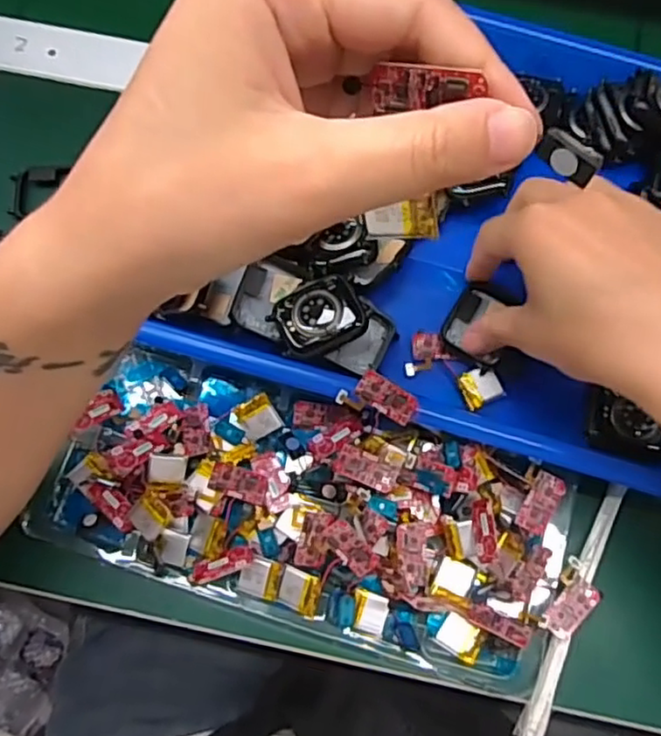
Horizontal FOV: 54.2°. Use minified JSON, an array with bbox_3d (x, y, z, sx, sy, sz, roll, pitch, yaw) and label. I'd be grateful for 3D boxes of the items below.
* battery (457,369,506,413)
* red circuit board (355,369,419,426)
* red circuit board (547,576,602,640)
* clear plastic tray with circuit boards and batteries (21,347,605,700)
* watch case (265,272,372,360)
[{"bbox_3d":[0.077,0.009,0.330,0.021,0.004,0.019,-26,74,-9],"label":"battery"},{"bbox_3d":[0.026,0.014,0.301,0.029,0.004,0.014,33,96,13],"label":"red circuit board"},{"bbox_3d":[0.114,0.114,0.307,0.015,0.004,0.028,41,76,11],"label":"red circuit board"},{"bbox_3d":[-0.007,0.067,0.308,0.270,0.046,0.112,18,73,5],"label":"clear plastic tray with circuit boards and batteries"},{"bbox_3d":[-0.006,-0.026,0.318,0.042,0.013,0.036,-21,74,-8],"label":"watch case"}]

